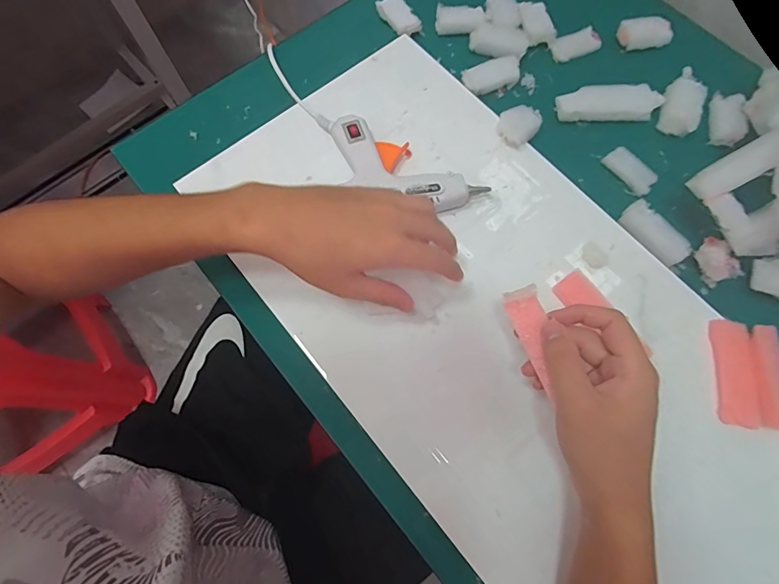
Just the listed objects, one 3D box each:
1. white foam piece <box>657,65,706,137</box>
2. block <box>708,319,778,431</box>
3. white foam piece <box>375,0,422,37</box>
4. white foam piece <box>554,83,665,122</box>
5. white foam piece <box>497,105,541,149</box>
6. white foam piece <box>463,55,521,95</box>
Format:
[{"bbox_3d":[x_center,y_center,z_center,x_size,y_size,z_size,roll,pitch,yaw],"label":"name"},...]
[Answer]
[{"bbox_3d":[0.299,-0.192,0.437,0.035,0.024,0.062,21,73,8],"label":"white foam piece"},{"bbox_3d":[0.297,0.067,0.348,0.053,0.014,0.084,3,71,2],"label":"block"},{"bbox_3d":[0.010,-0.313,0.483,0.031,0.008,0.054,-34,74,-10],"label":"white foam piece"},{"bbox_3d":[0.226,-0.196,0.444,0.105,0.015,0.035,-1,71,1],"label":"white foam piece"},{"bbox_3d":[0.130,-0.167,0.428,0.049,0.017,0.036,-29,91,-20],"label":"white foam piece"},{"bbox_3d":[0.108,-0.229,0.454,0.061,0.019,0.027,-16,72,-4],"label":"white foam piece"}]

